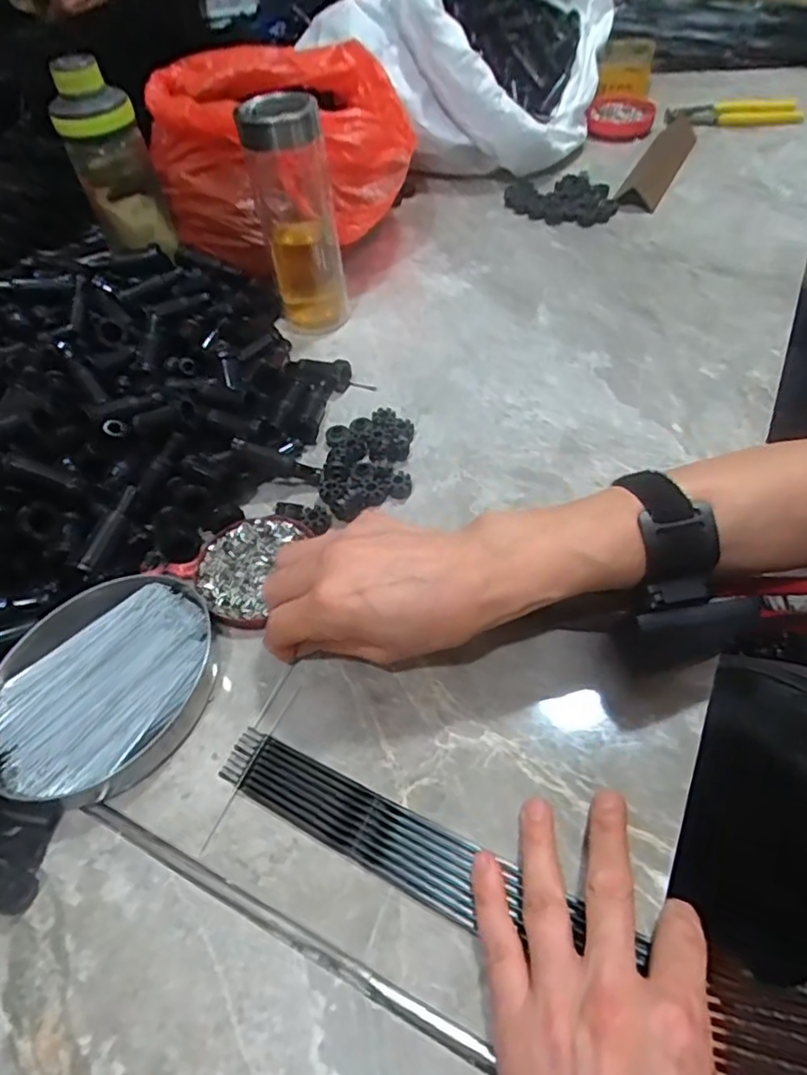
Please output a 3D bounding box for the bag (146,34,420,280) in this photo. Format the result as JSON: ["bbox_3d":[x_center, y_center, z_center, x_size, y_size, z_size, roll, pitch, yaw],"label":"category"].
[{"bbox_3d":[-0.123,-0.390,0.647,0.258,0.137,0.292,-7,52,-2],"label":"bag"}]

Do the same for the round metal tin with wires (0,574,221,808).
[{"bbox_3d":[-0.167,0.082,0.353,0.107,0.026,0.134,21,56,19],"label":"round metal tin with wires"}]

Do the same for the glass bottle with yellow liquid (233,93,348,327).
[{"bbox_3d":[-0.095,-0.279,0.540,0.073,0.176,0.061,-11,52,-6],"label":"glass bottle with yellow liquid"}]

